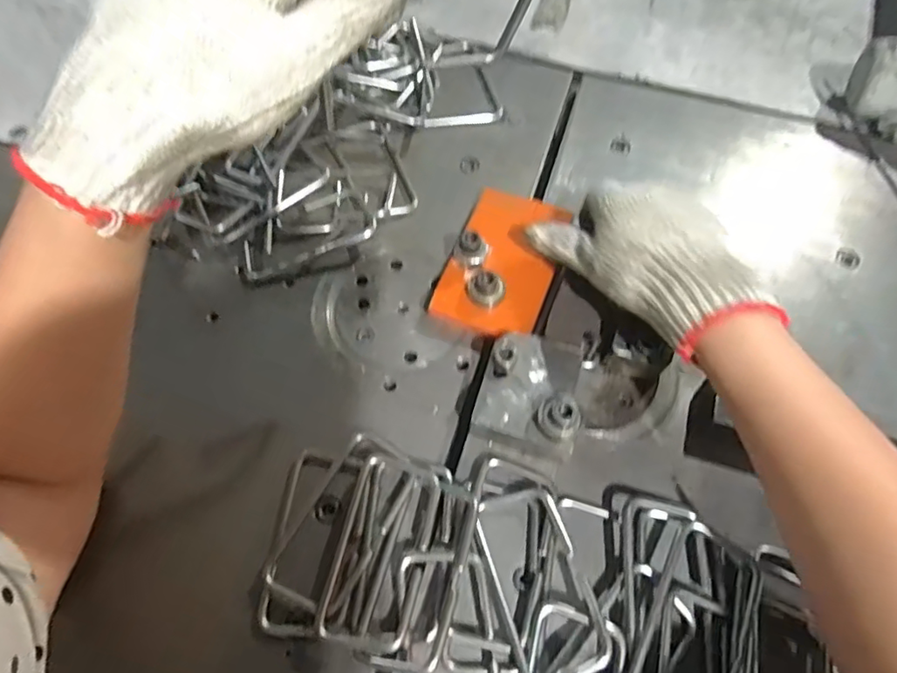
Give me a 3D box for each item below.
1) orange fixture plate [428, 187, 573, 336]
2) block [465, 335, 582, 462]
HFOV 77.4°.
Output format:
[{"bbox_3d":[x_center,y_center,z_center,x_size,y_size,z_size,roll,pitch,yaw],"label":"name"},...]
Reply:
[{"bbox_3d":[0.043,-0.058,0.426,0.076,0.013,0.121,20,62,9],"label":"orange fixture plate"},{"bbox_3d":[0.053,0.038,0.362,0.063,0.044,0.071,16,62,8],"label":"block"}]

